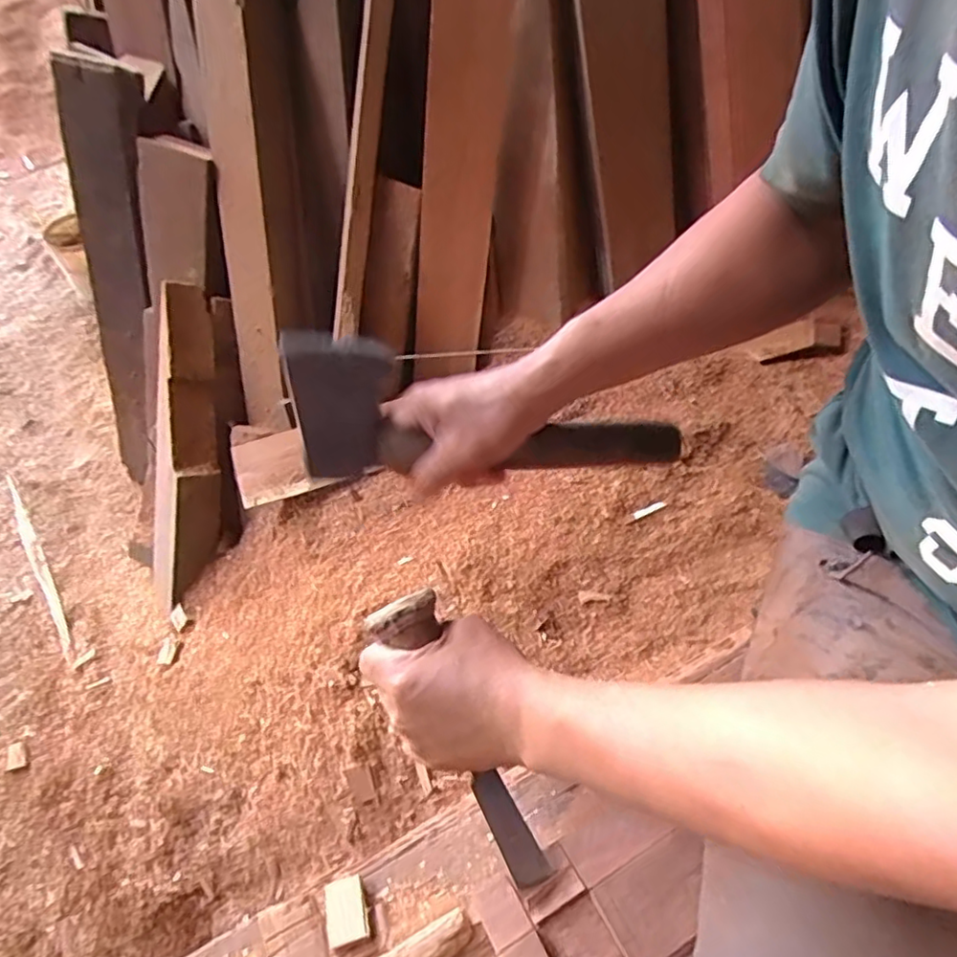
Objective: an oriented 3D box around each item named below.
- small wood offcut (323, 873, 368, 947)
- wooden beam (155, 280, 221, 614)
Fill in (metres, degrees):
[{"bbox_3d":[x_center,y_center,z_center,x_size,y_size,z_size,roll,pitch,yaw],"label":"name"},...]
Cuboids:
[{"bbox_3d":[-0.099,0.322,0.470,0.029,0.004,0.042,-15,41,-9],"label":"small wood offcut"},{"bbox_3d":[-0.506,-0.044,1.087,0.124,0.096,0.566,5,99,6],"label":"wooden beam"}]

